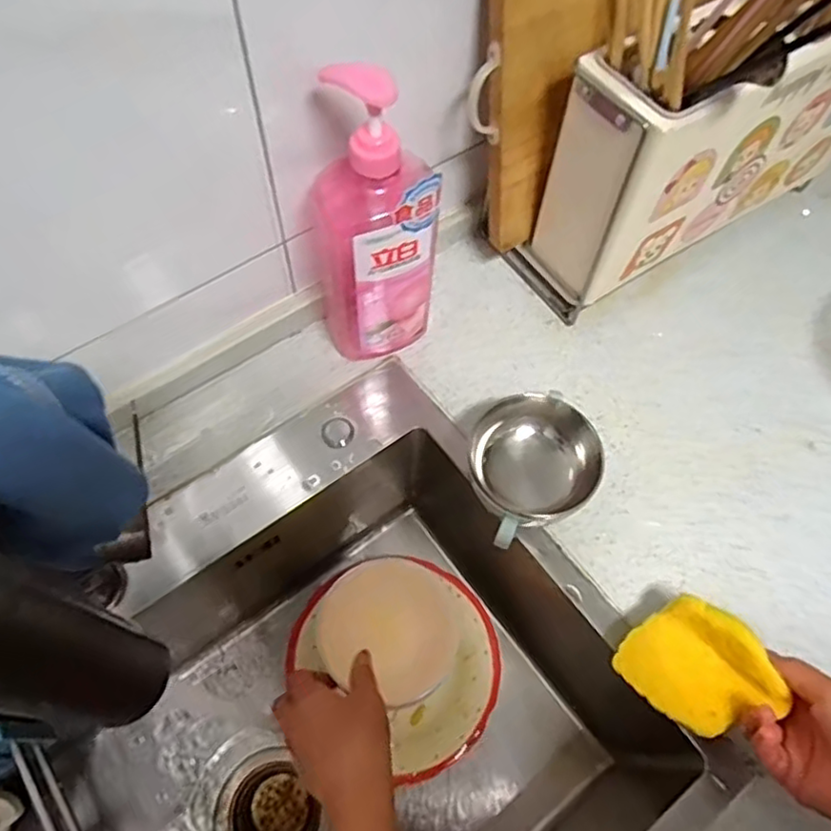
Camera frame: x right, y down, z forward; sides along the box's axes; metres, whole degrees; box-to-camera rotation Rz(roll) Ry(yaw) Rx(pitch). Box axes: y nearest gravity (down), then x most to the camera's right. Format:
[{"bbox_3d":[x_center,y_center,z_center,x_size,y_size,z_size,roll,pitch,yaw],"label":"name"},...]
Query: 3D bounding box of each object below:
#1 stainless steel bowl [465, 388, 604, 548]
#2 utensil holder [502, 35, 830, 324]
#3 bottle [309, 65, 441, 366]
[{"bbox_3d":[0.098,0.042,0.539,0.108,0.072,0.103,-20,64,-12],"label":"stainless steel bowl"},{"bbox_3d":[0.283,-0.254,0.608,0.354,0.238,0.107,-28,66,-16],"label":"utensil holder"},{"bbox_3d":[-0.031,-0.147,0.525,0.101,0.268,0.074,-9,62,-7],"label":"bottle"}]

